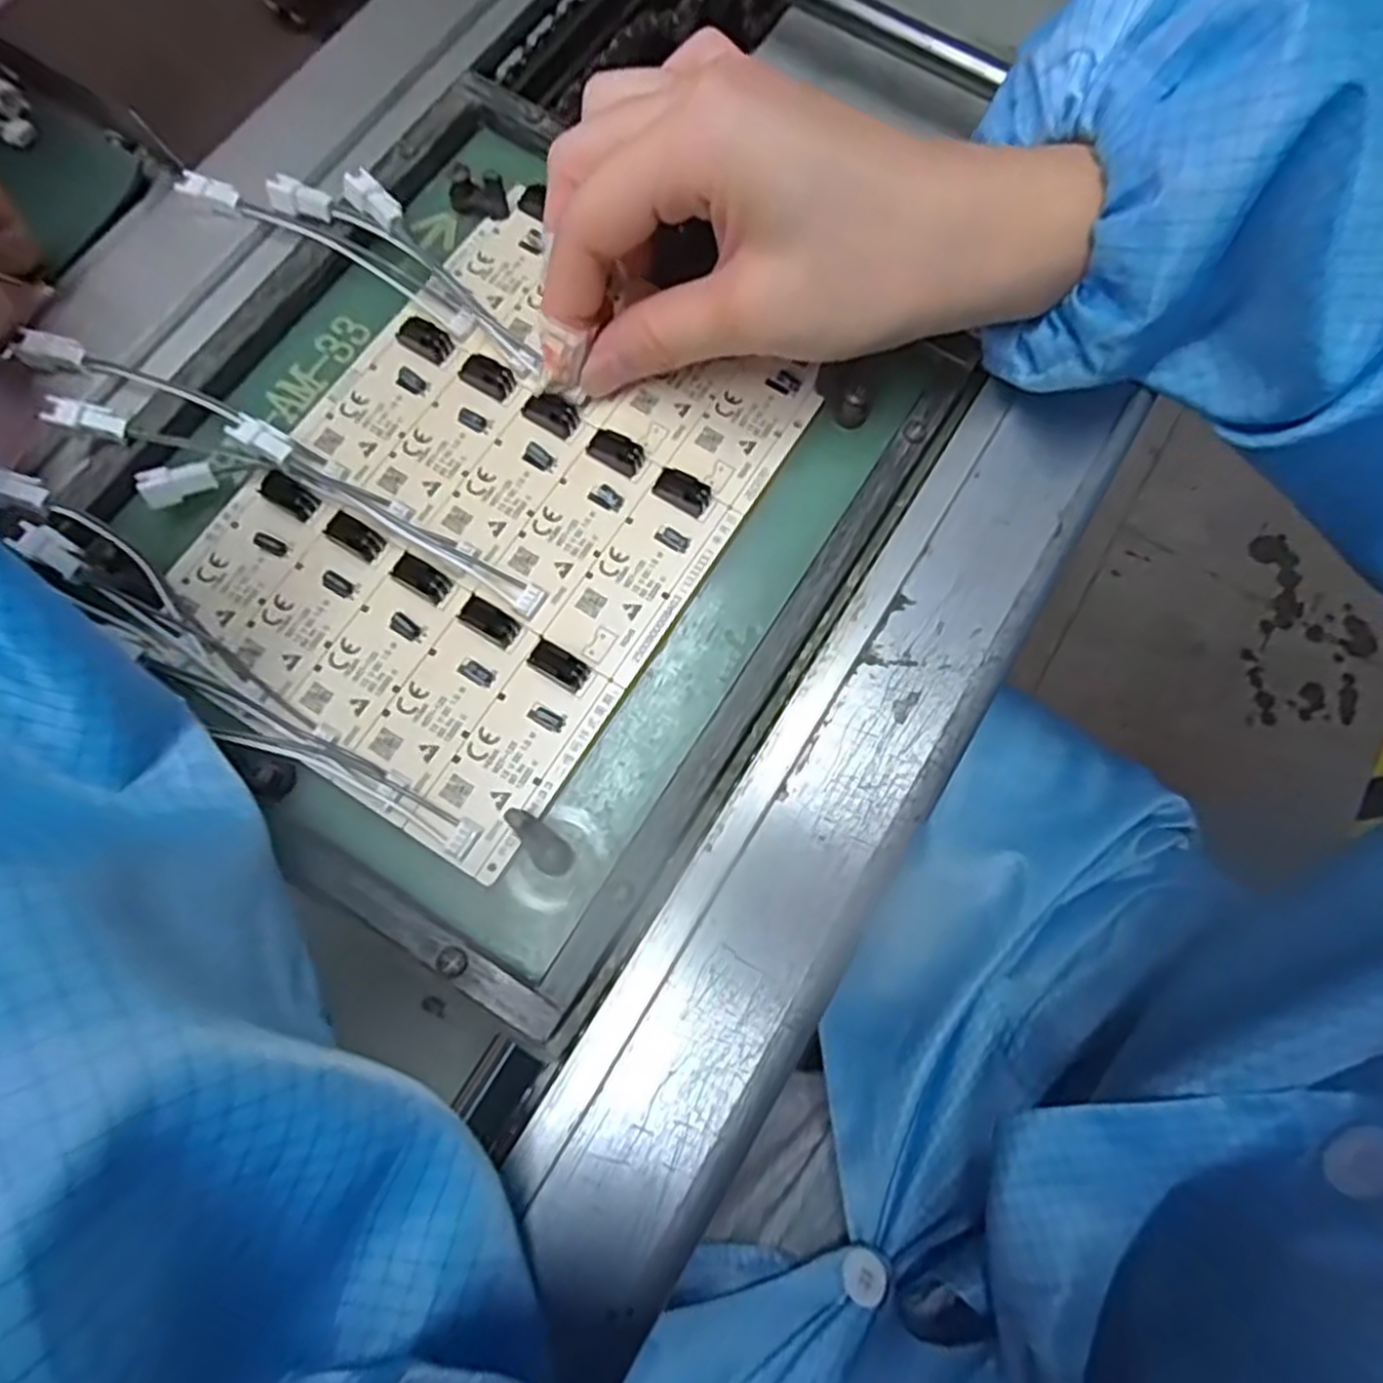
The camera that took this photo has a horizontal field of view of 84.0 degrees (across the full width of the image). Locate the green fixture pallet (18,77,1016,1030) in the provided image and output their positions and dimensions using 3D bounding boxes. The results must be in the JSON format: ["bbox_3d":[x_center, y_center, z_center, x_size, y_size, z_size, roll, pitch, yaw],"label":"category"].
[{"bbox_3d":[-0.054,-0.057,0.228,0.197,0.016,0.227,31,76,7],"label":"green fixture pallet"}]

